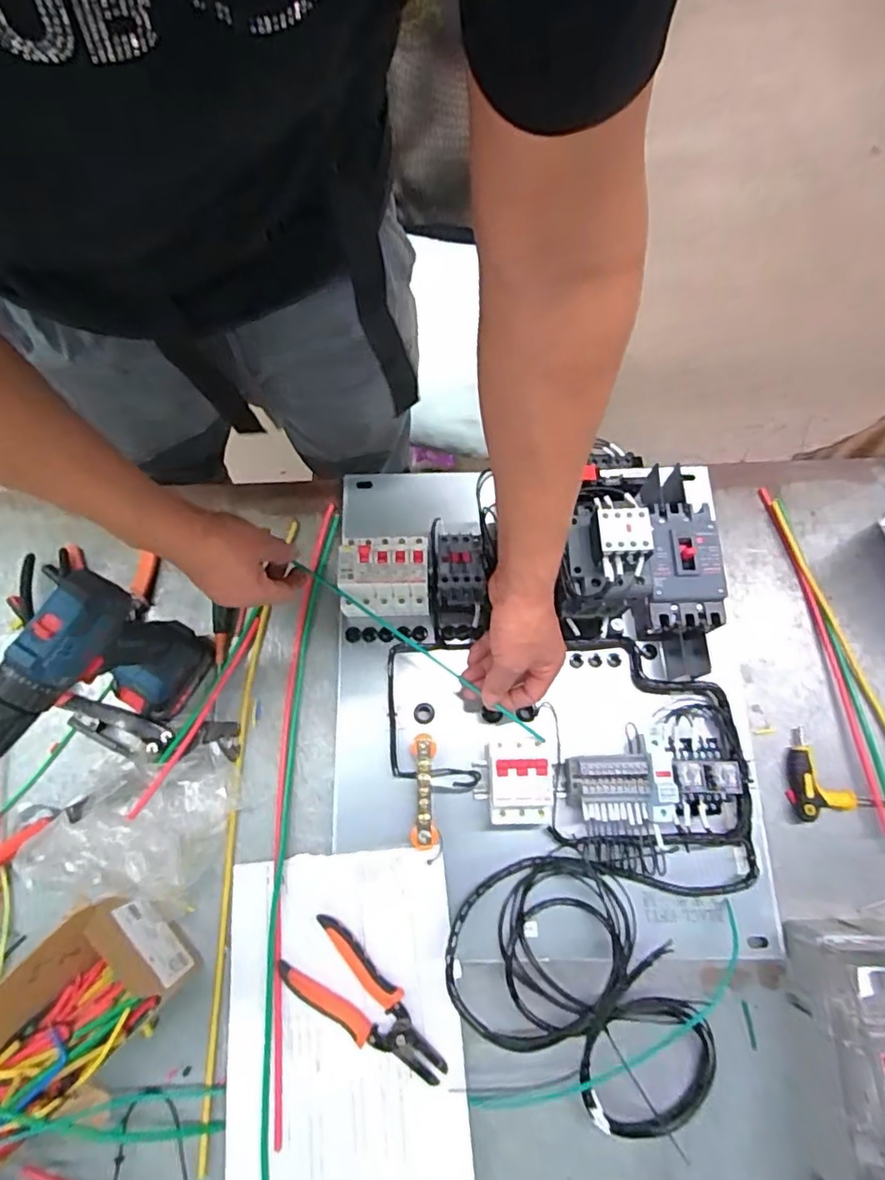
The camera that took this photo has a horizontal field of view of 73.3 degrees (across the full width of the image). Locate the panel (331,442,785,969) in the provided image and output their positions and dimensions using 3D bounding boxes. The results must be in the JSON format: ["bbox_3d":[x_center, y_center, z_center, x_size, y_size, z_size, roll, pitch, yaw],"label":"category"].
[{"bbox_3d":[0.100,0.085,0.567,0.421,0.153,0.511,-1,71,-1],"label":"panel"}]

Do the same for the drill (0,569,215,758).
[{"bbox_3d":[-0.329,0.106,0.528,0.065,0.215,0.223,34,75,11],"label":"drill"}]

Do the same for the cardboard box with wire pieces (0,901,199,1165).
[{"bbox_3d":[-0.337,0.390,0.500,0.115,0.098,0.240,41,76,12],"label":"cardboard box with wire pieces"}]

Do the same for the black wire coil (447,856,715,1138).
[{"bbox_3d":[0.126,0.361,0.523,0.169,0.046,0.254,-40,76,-12],"label":"black wire coil"}]

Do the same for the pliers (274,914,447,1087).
[{"bbox_3d":[-0.068,0.380,0.540,0.167,0.015,0.068,38,75,12],"label":"pliers"}]

